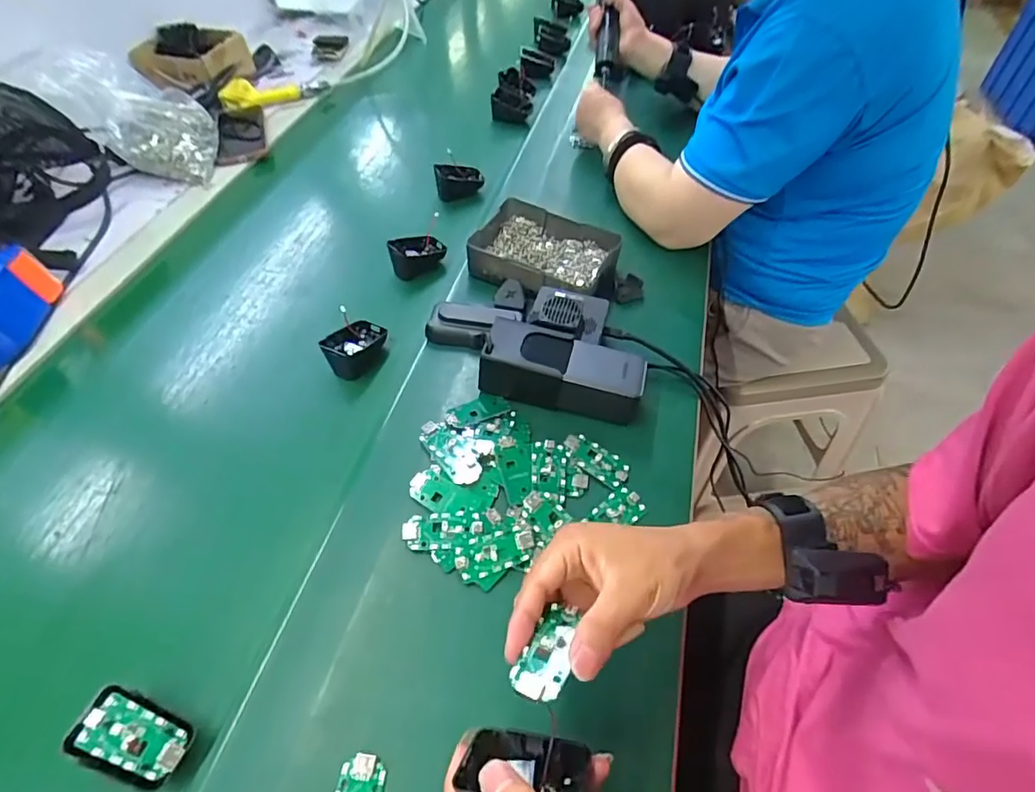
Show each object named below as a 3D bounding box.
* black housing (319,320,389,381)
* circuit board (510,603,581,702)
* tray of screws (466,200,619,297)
[{"bbox_3d":[-0.172,-0.052,0.576,0.043,0.035,0.066,28,57,21],"label":"black housing"},{"bbox_3d":[0.019,0.146,0.311,0.028,0.011,0.057,22,39,12],"label":"circuit board"},{"bbox_3d":[0.033,-0.170,0.653,0.174,0.043,0.130,23,56,15],"label":"tray of screws"}]

